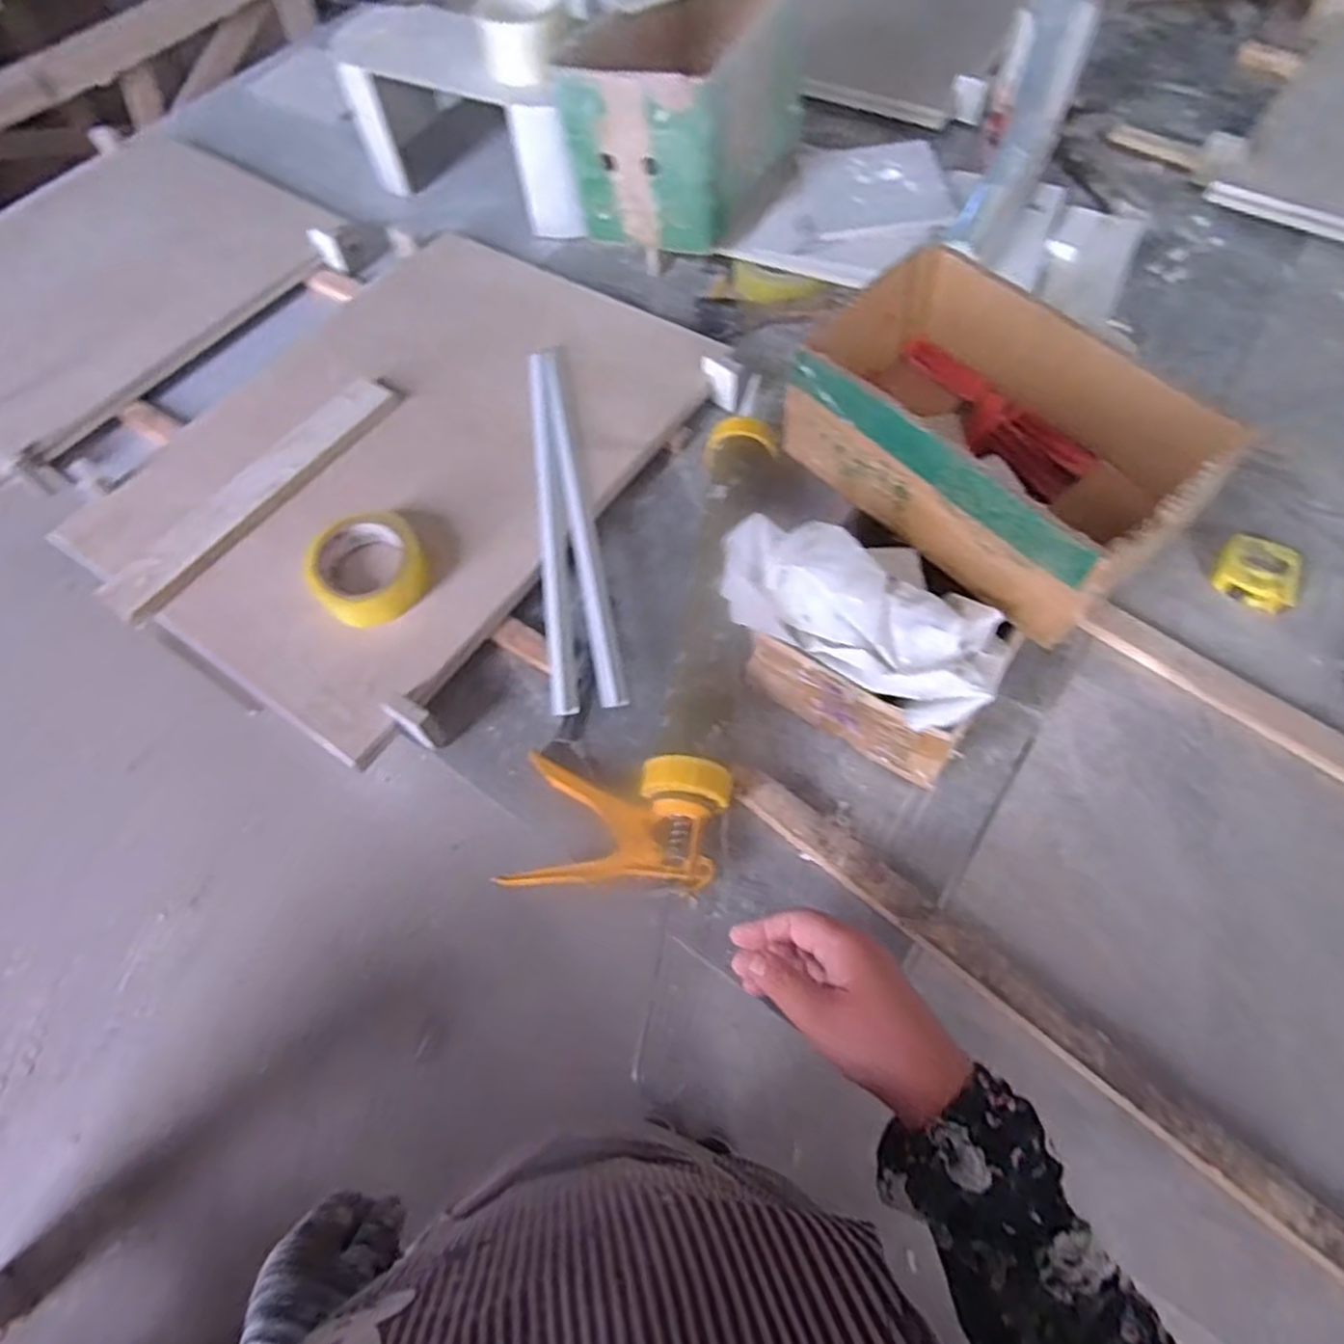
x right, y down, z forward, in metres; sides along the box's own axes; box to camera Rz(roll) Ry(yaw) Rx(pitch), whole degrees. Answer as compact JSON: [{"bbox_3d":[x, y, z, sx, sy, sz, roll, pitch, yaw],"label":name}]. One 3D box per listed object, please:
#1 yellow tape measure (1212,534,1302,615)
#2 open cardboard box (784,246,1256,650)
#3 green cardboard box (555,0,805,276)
[{"bbox_3d":[0.517,-0.086,0.666,0.064,0.031,0.064,36,70,19],"label":"yellow tape measure"},{"bbox_3d":[0.231,-0.167,0.541,0.168,0.105,0.261,-36,66,-15],"label":"open cardboard box"},{"bbox_3d":[0.019,-0.621,0.834,0.209,0.177,0.268,20,67,10],"label":"green cardboard box"}]

